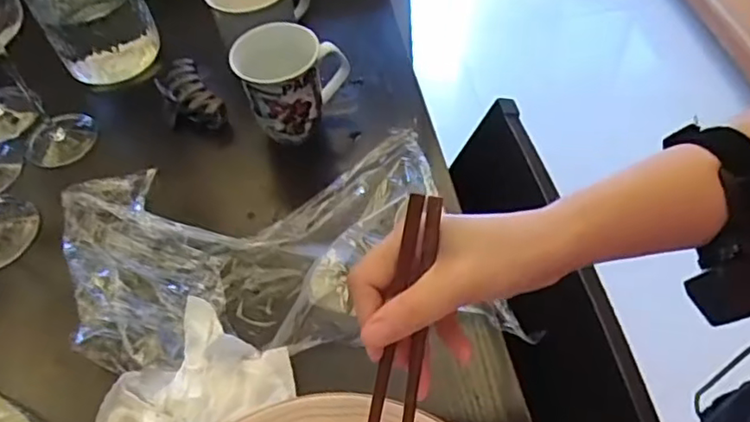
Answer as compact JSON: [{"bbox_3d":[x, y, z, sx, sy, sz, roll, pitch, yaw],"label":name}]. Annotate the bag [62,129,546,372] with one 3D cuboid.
[{"bbox_3d":[-0.100,0.032,0.564,0.400,0.038,0.225,-9,54,-2],"label":"bag"}]

